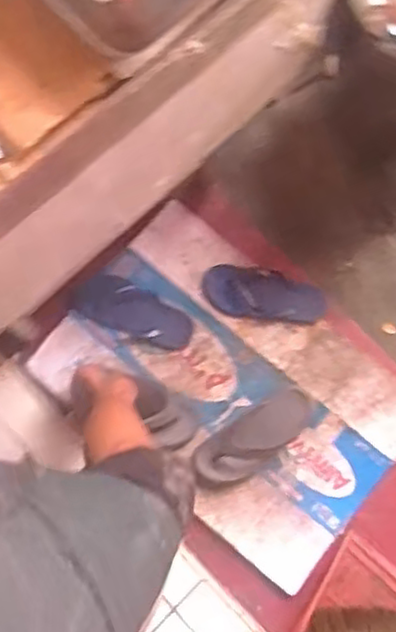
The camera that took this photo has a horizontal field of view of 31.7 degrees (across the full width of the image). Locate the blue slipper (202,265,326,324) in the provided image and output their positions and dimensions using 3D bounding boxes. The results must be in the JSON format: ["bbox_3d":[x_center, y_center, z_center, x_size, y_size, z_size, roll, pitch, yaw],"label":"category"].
[{"bbox_3d":[0.139,-0.048,1.466,0.248,0.040,0.109,4,78,0],"label":"blue slipper"}]

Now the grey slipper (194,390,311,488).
[{"bbox_3d":[0.113,0.248,1.392,0.256,0.056,0.096,-33,80,-7],"label":"grey slipper"}]

